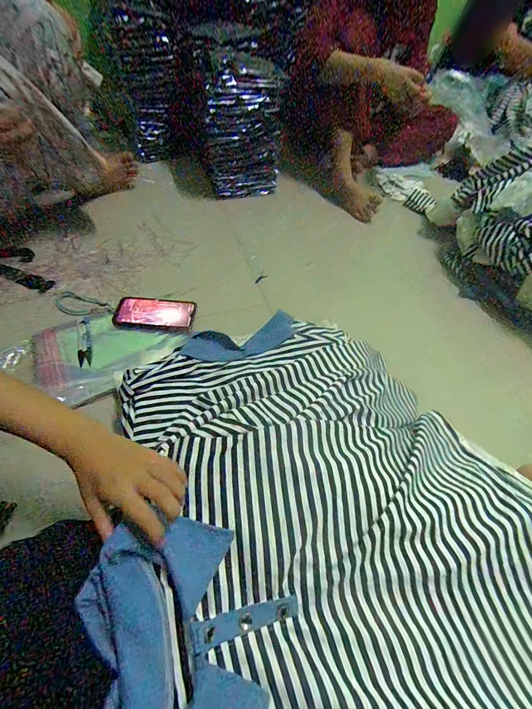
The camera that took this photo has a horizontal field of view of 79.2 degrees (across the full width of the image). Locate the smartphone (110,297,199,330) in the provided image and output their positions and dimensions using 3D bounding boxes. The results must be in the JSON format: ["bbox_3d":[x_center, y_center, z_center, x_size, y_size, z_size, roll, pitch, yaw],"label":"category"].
[{"bbox_3d":[-0.240,-0.087,0.690,0.168,0.015,0.070,2,72,-2],"label":"smartphone"}]

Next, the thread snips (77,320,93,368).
[{"bbox_3d":[-0.360,-0.021,0.637,0.026,0.016,0.122,-16,57,-14],"label":"thread snips"}]

